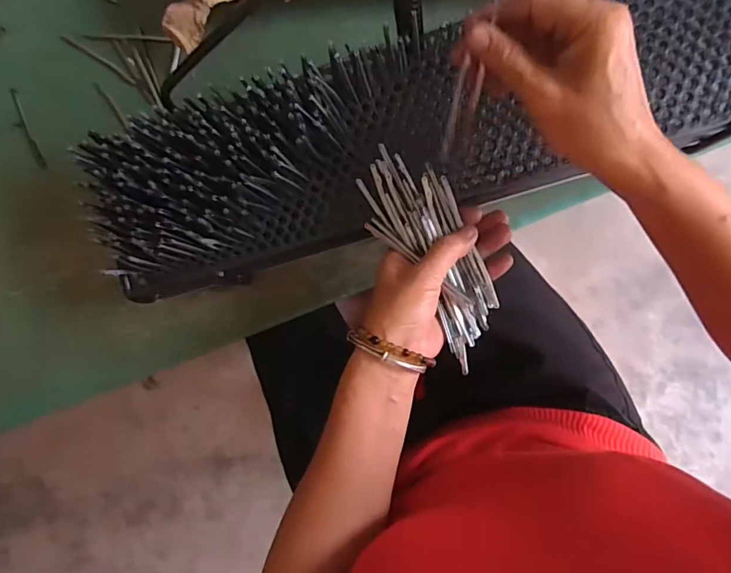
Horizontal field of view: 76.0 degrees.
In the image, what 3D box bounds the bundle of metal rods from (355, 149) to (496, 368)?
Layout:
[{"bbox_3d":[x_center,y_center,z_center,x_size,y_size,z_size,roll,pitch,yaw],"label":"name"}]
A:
[{"bbox_3d":[0.051,-0.029,0.362,0.064,0.019,0.173,-27,84,7],"label":"bundle of metal rods"}]

